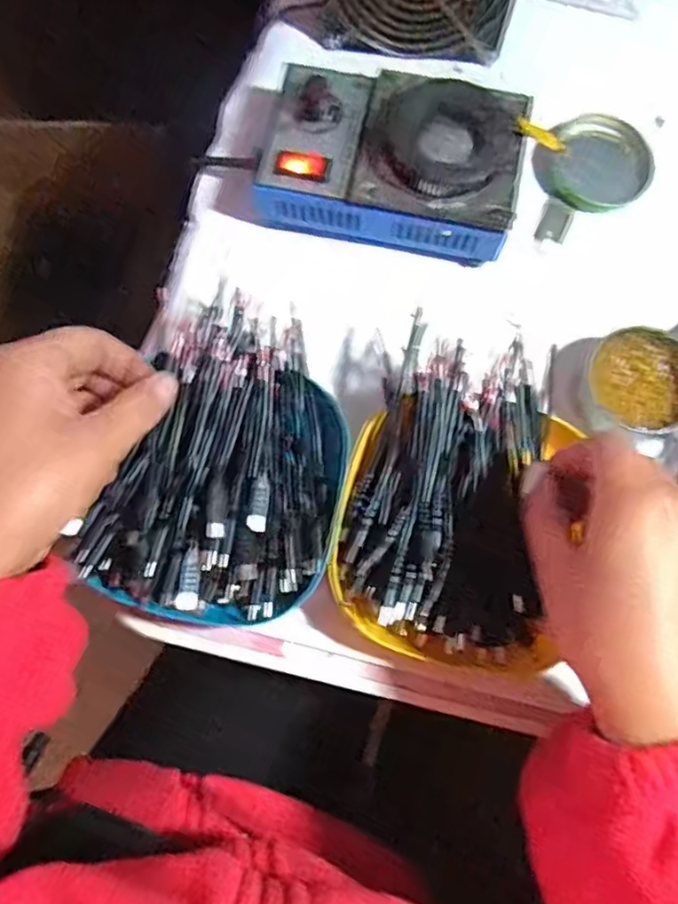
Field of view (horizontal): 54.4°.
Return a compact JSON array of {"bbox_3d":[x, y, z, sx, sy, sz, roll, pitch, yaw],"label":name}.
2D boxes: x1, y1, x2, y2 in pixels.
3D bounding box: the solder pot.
[{"bbox_3d":[0.032,-0.174,0.399,0.147,0.065,0.101,13,78,3],"label":"solder pot"}]

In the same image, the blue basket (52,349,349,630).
[{"bbox_3d":[-0.061,0.016,0.355,0.131,0.048,0.152,25,79,6],"label":"blue basket"}]

